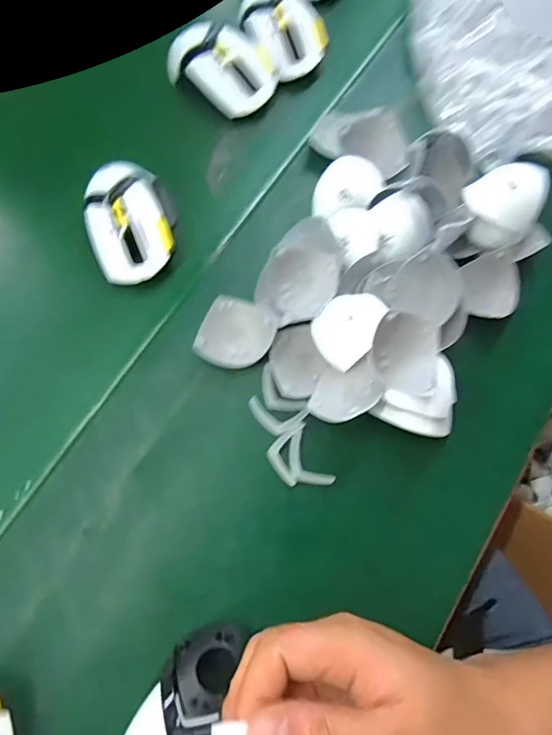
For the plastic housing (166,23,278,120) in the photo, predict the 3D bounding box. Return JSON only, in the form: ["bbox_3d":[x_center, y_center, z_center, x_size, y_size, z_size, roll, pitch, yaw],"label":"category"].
[{"bbox_3d":[-0.054,-0.288,0.467,0.109,0.044,0.073,41,77,11],"label":"plastic housing"}]

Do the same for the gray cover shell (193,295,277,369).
[{"bbox_3d":[-0.031,-0.028,0.381,0.056,0.012,0.057,18,74,4],"label":"gray cover shell"}]

